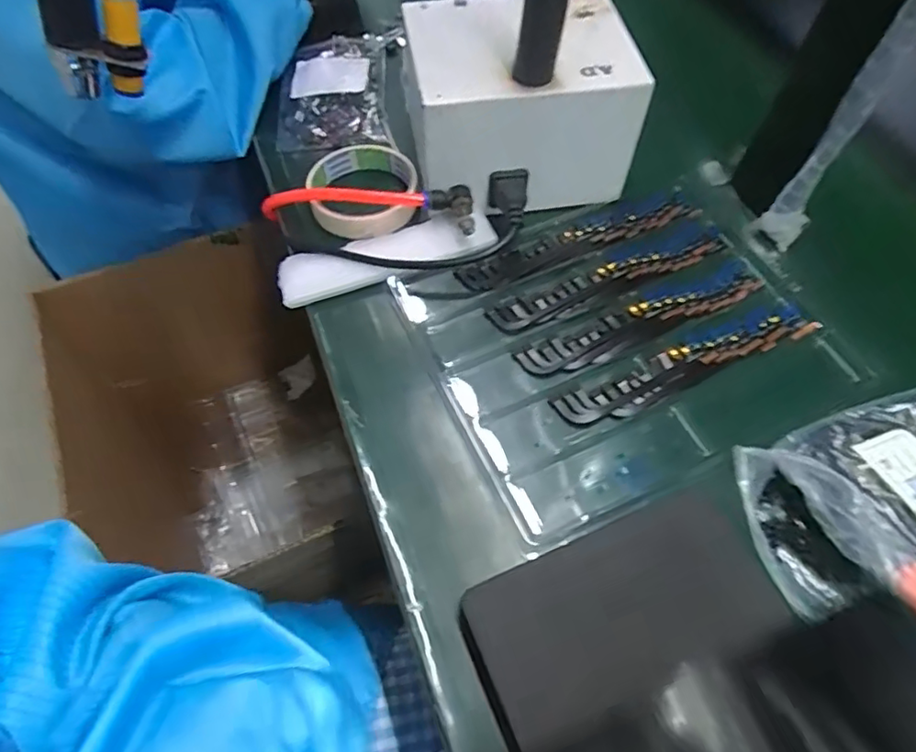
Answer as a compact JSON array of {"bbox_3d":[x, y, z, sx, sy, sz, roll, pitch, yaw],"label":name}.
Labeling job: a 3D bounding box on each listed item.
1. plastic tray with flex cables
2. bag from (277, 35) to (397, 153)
[{"bbox_3d":[0.121,-0.033,0.402,0.272,0.022,0.208,-22,63,-13],"label":"plastic tray with flex cables"},{"bbox_3d":[-0.113,-0.268,0.540,0.095,0.019,0.154,-1,60,-2],"label":"bag"}]

